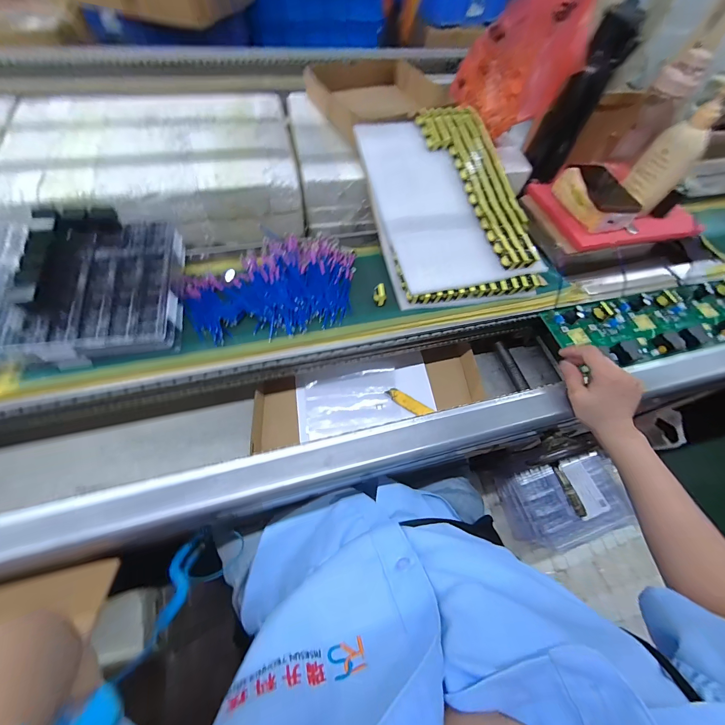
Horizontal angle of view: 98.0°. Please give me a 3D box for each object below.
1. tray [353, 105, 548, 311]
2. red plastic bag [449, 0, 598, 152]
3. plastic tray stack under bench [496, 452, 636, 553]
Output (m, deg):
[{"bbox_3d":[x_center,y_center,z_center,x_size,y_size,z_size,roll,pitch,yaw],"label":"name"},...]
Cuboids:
[{"bbox_3d":[0.133,-0.268,0.519,0.227,0.034,0.348,-13,75,-2],"label":"tray"},{"bbox_3d":[0.271,-0.552,0.562,0.169,0.180,0.175,2,60,0],"label":"red plastic bag"},{"bbox_3d":[0.435,0.330,0.728,0.178,0.162,0.152,-11,61,-7],"label":"plastic tray stack under bench"}]

